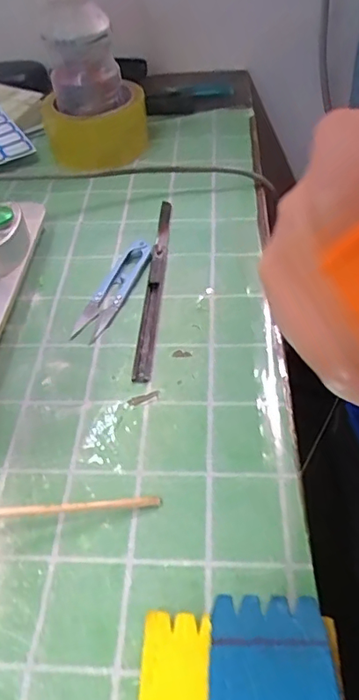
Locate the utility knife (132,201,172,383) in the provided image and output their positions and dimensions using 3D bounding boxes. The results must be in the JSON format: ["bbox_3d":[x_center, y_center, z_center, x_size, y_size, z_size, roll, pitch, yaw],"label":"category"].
[{"bbox_3d":[-0.017,-0.055,0.395,0.012,0.005,0.197,1,49,6],"label":"utility knife"}]

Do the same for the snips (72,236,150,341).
[{"bbox_3d":[-0.047,-0.047,0.389,0.024,0.008,0.102,15,52,18],"label":"snips"}]

